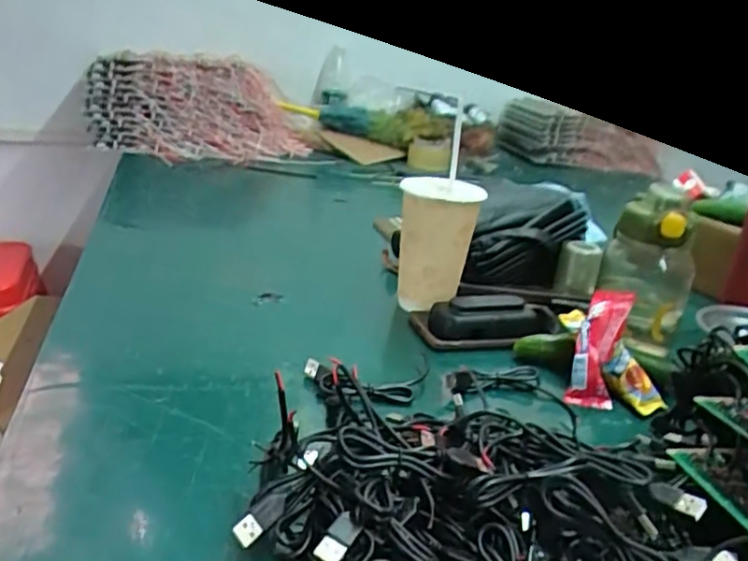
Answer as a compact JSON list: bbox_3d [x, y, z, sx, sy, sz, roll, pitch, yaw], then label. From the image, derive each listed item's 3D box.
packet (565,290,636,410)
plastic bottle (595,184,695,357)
[{"bbox_3d":[0.208,0.060,0.588,0.039,0.029,0.119,16,66,20],"label":"packet"},{"bbox_3d":[0.281,-0.014,0.643,0.080,0.150,0.071,10,21,7],"label":"plastic bottle"}]

